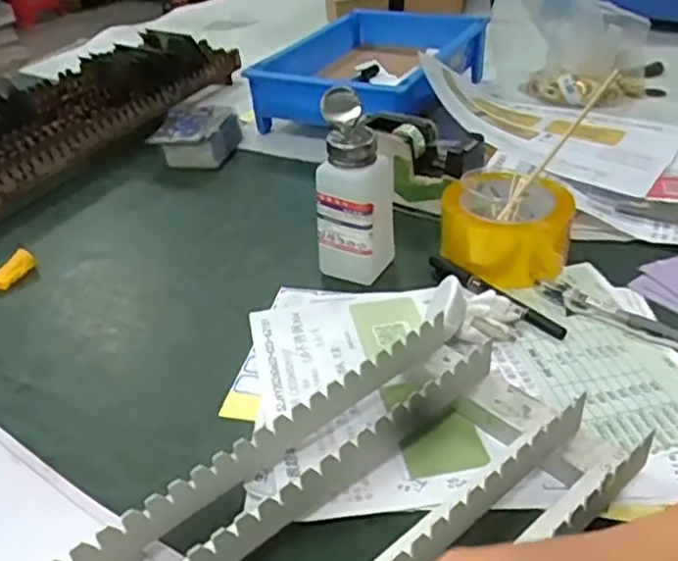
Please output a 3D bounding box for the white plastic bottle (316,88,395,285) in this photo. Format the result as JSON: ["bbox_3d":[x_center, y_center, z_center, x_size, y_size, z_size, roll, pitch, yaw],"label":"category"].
[{"bbox_3d":[0.016,-0.074,0.573,0.062,0.146,0.063,6,36,15],"label":"white plastic bottle"}]

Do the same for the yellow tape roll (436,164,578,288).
[{"bbox_3d":[0.148,-0.049,0.607,0.105,0.074,0.105,-3,35,2],"label":"yellow tape roll"}]

